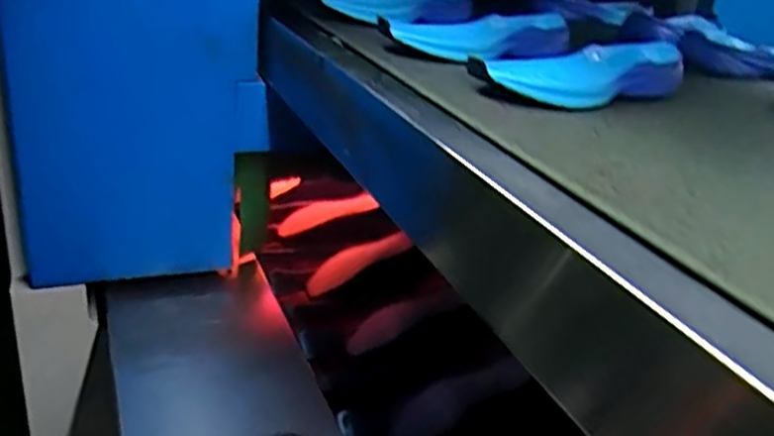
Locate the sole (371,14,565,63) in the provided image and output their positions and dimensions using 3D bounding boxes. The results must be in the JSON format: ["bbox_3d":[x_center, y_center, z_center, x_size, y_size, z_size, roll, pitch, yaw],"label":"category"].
[{"bbox_3d":[0.116,-0.209,0.824,0.240,0.039,0.077,-11,32,-31],"label":"sole"}]

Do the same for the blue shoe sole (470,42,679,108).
[{"bbox_3d":[0.188,-0.146,0.711,0.233,0.042,0.095,-8,31,-26],"label":"blue shoe sole"}]

